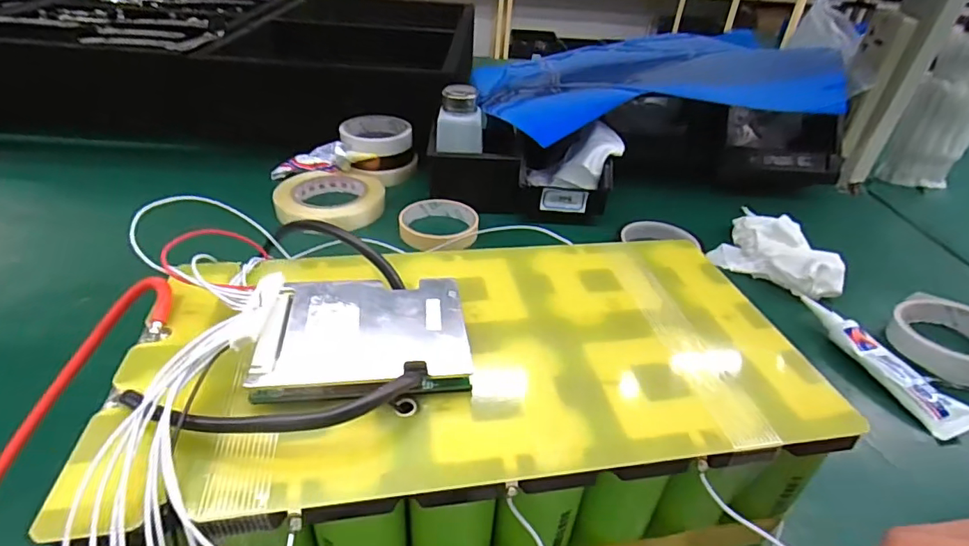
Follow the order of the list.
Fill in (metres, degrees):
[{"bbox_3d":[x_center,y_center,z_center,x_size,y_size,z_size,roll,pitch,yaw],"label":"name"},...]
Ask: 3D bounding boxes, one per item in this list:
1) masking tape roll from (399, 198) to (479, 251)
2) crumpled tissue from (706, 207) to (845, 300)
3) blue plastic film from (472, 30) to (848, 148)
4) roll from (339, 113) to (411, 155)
[{"bbox_3d":[-0.050,-0.049,0.560,0.083,0.026,0.088,3,36,-2],"label":"masking tape roll"},{"bbox_3d":[0.295,-0.022,0.515,0.068,0.041,0.128,-19,43,-29],"label":"crumpled tissue"},{"bbox_3d":[0.205,-0.246,0.646,0.414,0.084,0.278,4,36,-2],"label":"blue plastic film"},{"bbox_3d":[-0.142,-0.179,0.659,0.087,0.024,0.090,3,36,-2],"label":"roll"}]

